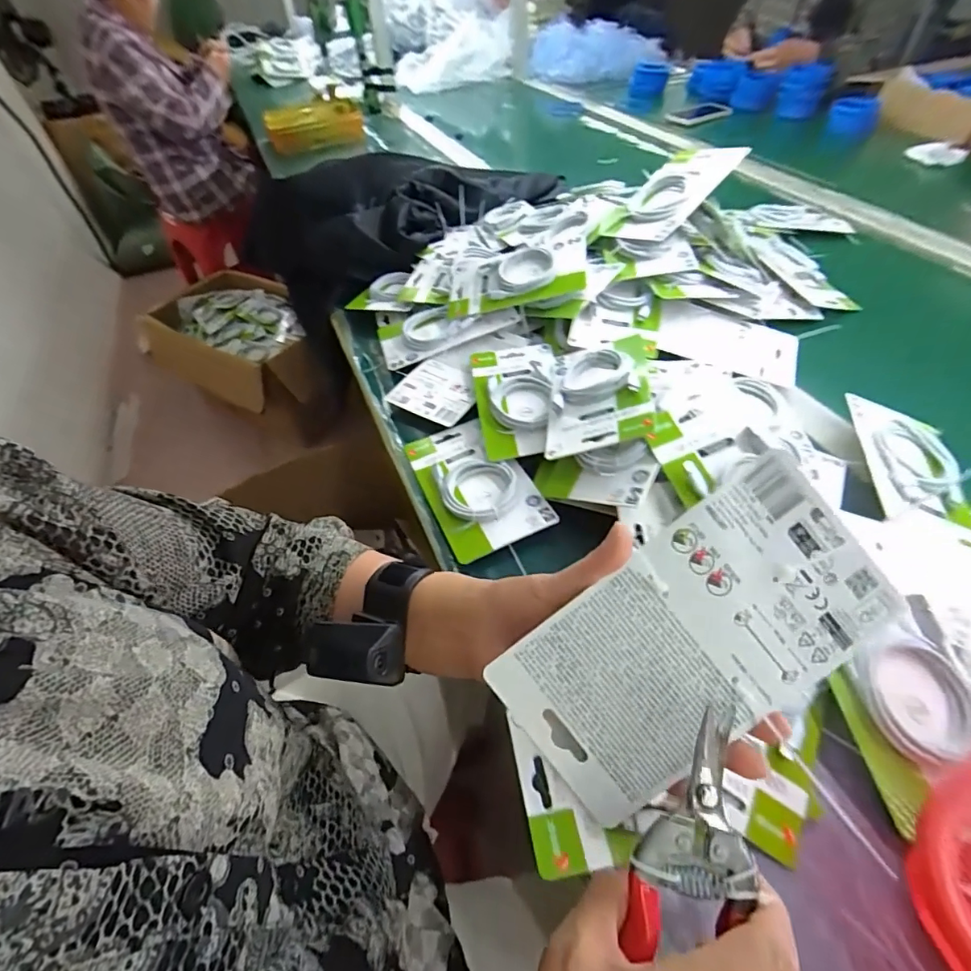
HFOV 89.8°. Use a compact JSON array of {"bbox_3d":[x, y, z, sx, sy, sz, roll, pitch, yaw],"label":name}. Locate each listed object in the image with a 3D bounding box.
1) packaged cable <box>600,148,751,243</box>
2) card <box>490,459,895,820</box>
[{"bbox_3d":[0.236,-0.367,0.608,0.177,0.019,0.097,-41,48,-4],"label":"packaged cable"},{"bbox_3d":[0.098,0.076,0.235,0.177,0.004,0.097,-39,89,4],"label":"card"}]

